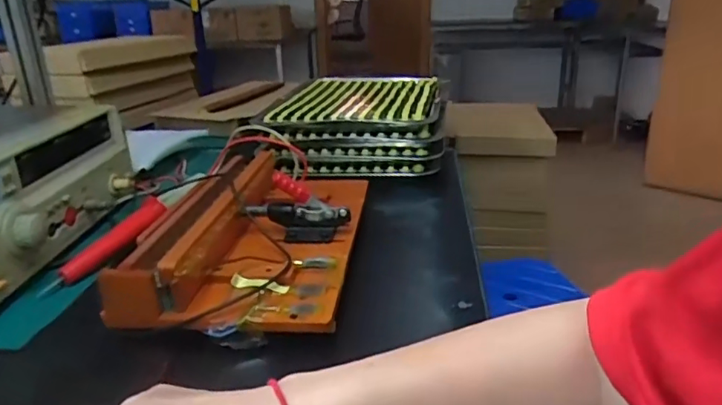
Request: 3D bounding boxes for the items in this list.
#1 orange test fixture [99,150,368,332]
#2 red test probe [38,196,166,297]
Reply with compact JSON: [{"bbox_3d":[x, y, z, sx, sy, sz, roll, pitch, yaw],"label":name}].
[{"bbox_3d":[-0.114,0.016,0.620,0.215,0.069,0.369,0,21,6],"label":"orange test fixture"},{"bbox_3d":[-0.291,0.051,0.631,0.025,0.028,0.170,9,38,27],"label":"red test probe"}]

